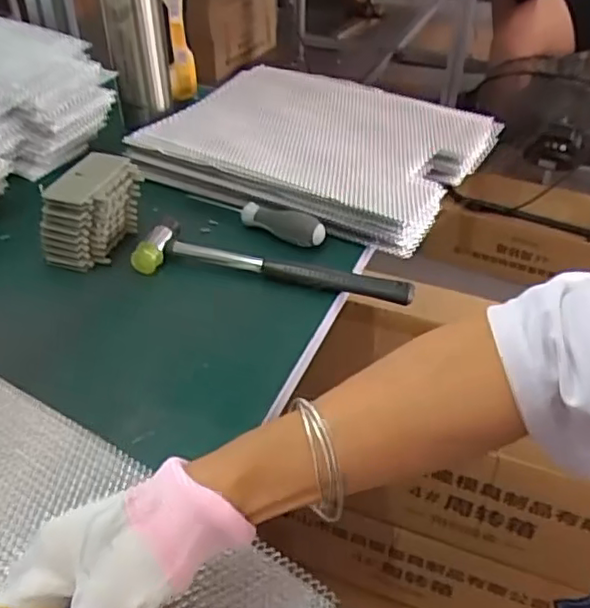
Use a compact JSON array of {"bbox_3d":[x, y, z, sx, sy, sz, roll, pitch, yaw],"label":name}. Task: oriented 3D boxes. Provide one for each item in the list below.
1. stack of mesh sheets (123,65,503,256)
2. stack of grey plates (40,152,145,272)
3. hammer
[{"bbox_3d":[0.025,-0.182,0.711,0.339,0.046,0.277,21,44,23],"label":"stack of mesh sheets"},{"bbox_3d":[-0.183,-0.084,0.571,0.053,0.071,0.099,18,44,20],"label":"stack of grey plates"},{"bbox_3d":[-0.018,-0.036,0.559,0.242,0.027,0.049,7,40,7],"label":"hammer"}]

